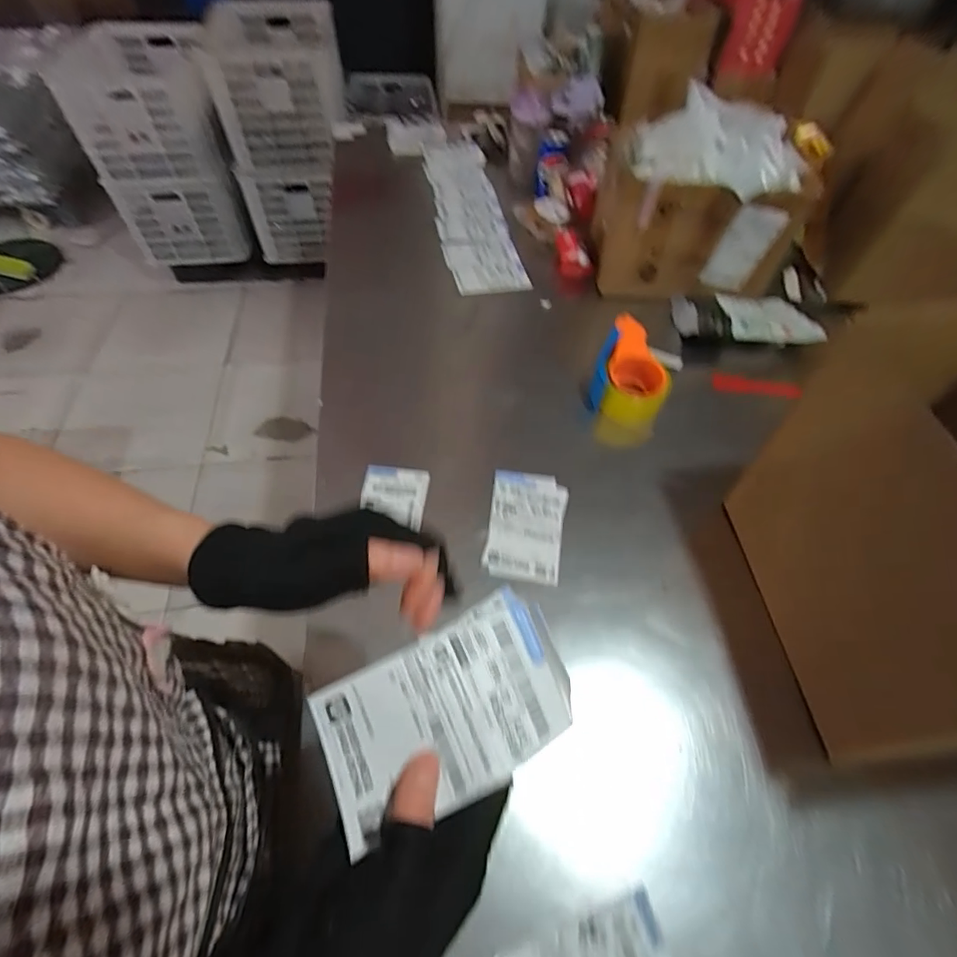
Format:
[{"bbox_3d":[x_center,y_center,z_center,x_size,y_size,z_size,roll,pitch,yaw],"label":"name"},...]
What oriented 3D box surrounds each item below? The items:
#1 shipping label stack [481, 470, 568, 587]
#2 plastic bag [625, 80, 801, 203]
[{"bbox_3d":[0.057,0.054,0.585,0.089,0.010,0.149,8,56,3],"label":"shipping label stack"},{"bbox_3d":[0.353,-0.476,0.710,0.249,0.095,0.131,14,57,7],"label":"plastic bag"}]

